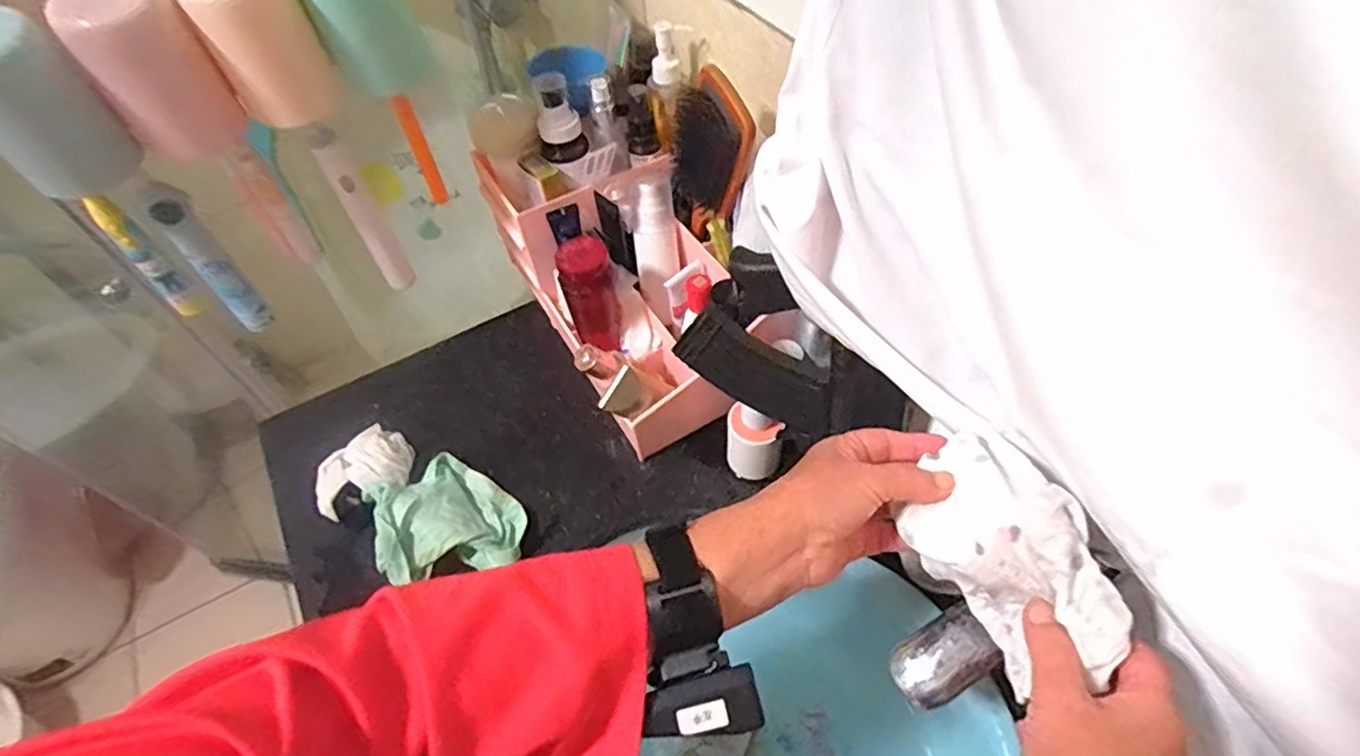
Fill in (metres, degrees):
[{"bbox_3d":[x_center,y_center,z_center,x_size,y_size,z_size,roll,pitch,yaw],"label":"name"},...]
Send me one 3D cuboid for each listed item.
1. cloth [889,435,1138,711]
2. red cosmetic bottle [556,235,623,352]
[{"bbox_3d":[0.183,0.102,0.364,0.075,0.083,0.125,-28,57,-16],"label":"cloth"},{"bbox_3d":[-0.085,-0.075,0.620,0.048,0.117,0.040,-13,54,-6],"label":"red cosmetic bottle"}]

